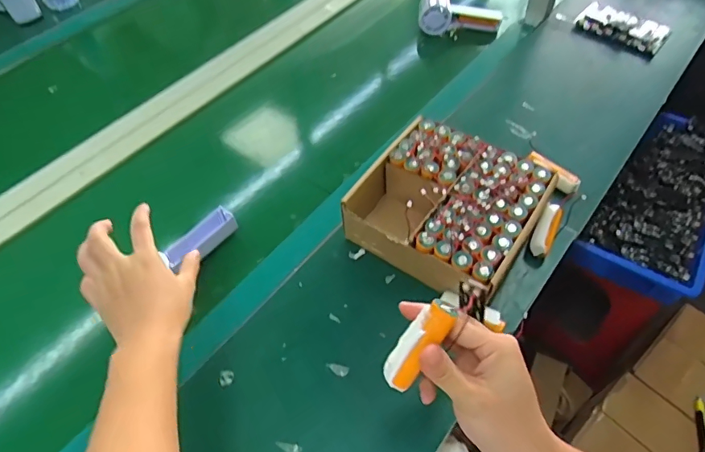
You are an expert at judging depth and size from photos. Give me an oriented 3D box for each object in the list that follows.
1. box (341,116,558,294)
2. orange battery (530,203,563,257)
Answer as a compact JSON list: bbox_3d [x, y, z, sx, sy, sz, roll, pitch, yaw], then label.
[{"bbox_3d":[0.113,-0.020,0.577,0.199,0.082,0.186,28,59,22],"label":"box"},{"bbox_3d":[0.237,0.003,0.577,0.022,0.018,0.072,23,57,19],"label":"orange battery"}]

